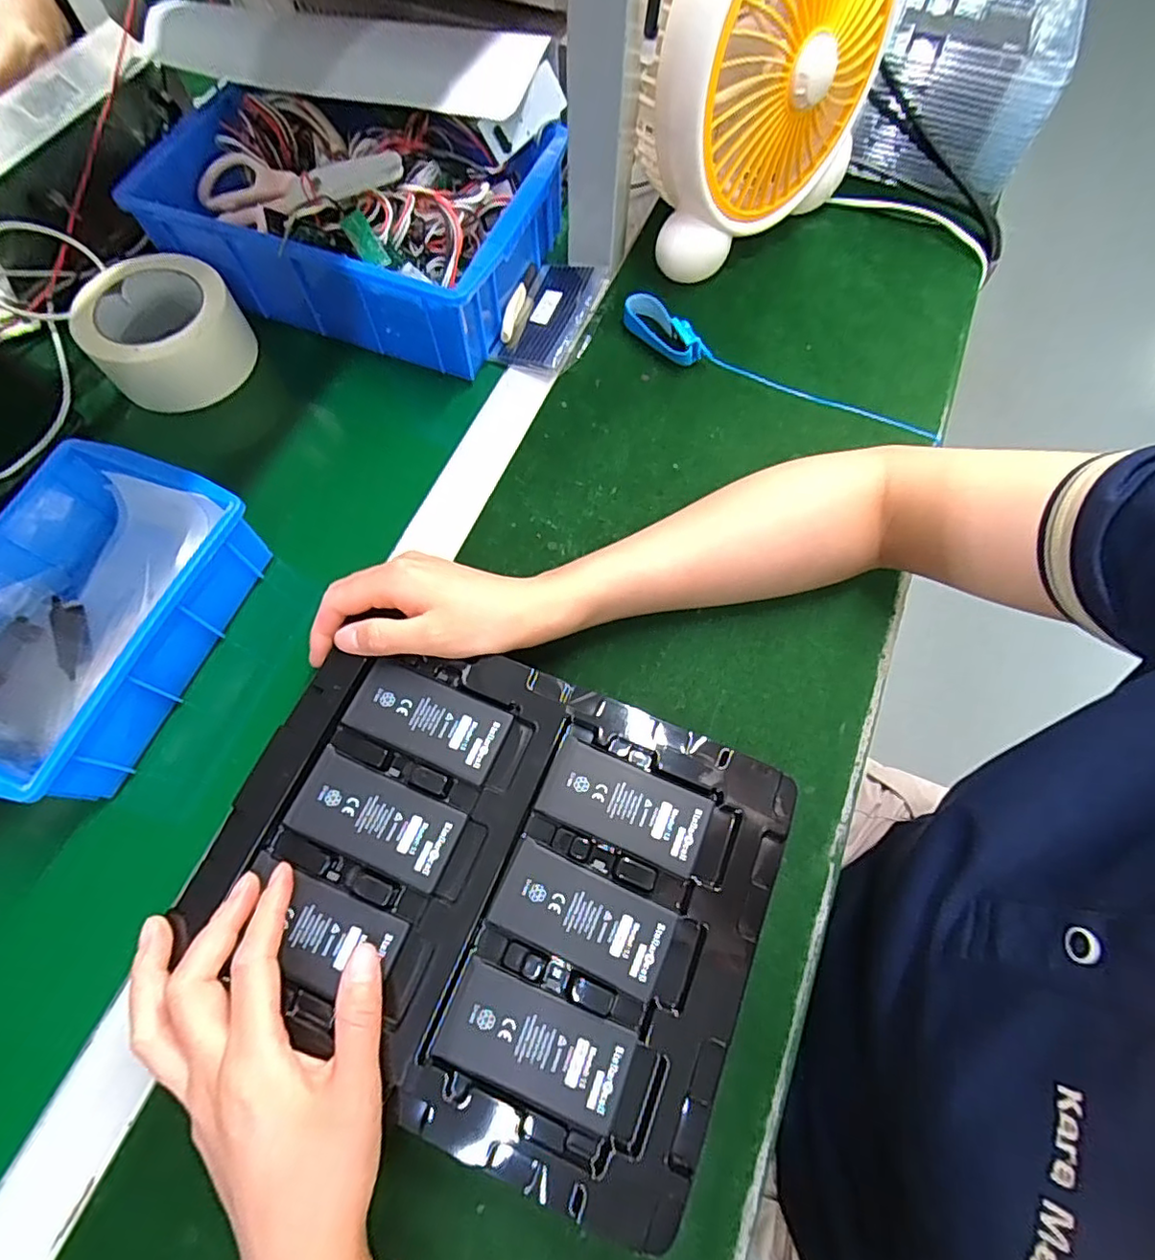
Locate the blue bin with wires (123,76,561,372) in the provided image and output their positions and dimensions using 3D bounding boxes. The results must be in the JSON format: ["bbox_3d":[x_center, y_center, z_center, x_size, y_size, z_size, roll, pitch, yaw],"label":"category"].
[{"bbox_3d":[-0.175,-0.334,0.477,0.289,0.093,0.184,18,69,6],"label":"blue bin with wires"}]

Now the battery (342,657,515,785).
[{"bbox_3d":[-0.084,0.050,0.335,0.087,0.004,0.043,22,70,7],"label":"battery"}]

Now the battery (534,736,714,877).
[{"bbox_3d":[0.026,0.094,0.320,0.087,0.004,0.043,22,70,7],"label":"battery"}]

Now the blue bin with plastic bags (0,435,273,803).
[{"bbox_3d":[-0.306,-0.010,0.366,0.135,0.057,0.196,20,69,7],"label":"blue bin with plastic bags"}]

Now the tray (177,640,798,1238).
[{"bbox_3d":[-0.046,0.124,0.306,0.271,0.009,0.216,22,70,7],"label":"tray"}]

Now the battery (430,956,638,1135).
[{"bbox_3d":[-0.020,0.195,0.281,0.087,0.004,0.044,21,70,7],"label":"battery"}]

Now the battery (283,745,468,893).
[{"bbox_3d":[-0.107,0.100,0.315,0.088,0.004,0.043,22,70,7],"label":"battery"}]

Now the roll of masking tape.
[{"bbox_3d":[-0.318,-0.231,0.464,0.110,0.055,0.110,0,68,-1],"label":"roll of masking tape"}]

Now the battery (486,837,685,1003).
[{"bbox_3d":[0.004,0.145,0.299,0.089,0.004,0.042,24,70,8],"label":"battery"}]

